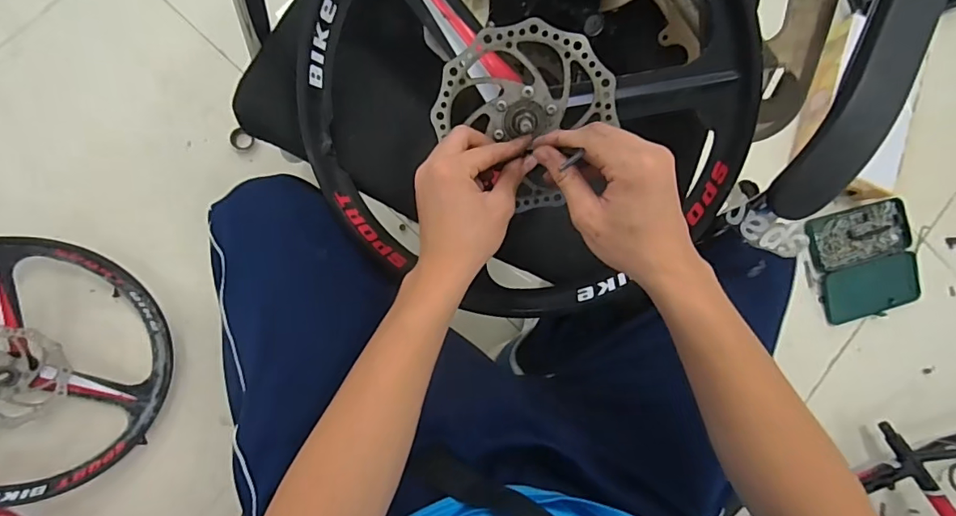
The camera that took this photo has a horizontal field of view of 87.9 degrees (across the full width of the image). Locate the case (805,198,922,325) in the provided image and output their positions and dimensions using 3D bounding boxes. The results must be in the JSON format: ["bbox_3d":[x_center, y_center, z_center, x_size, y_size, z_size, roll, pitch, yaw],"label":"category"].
[{"bbox_3d":[0.873,0.008,1.111,0.259,0.030,0.245,-13,89,-11],"label":"case"}]

